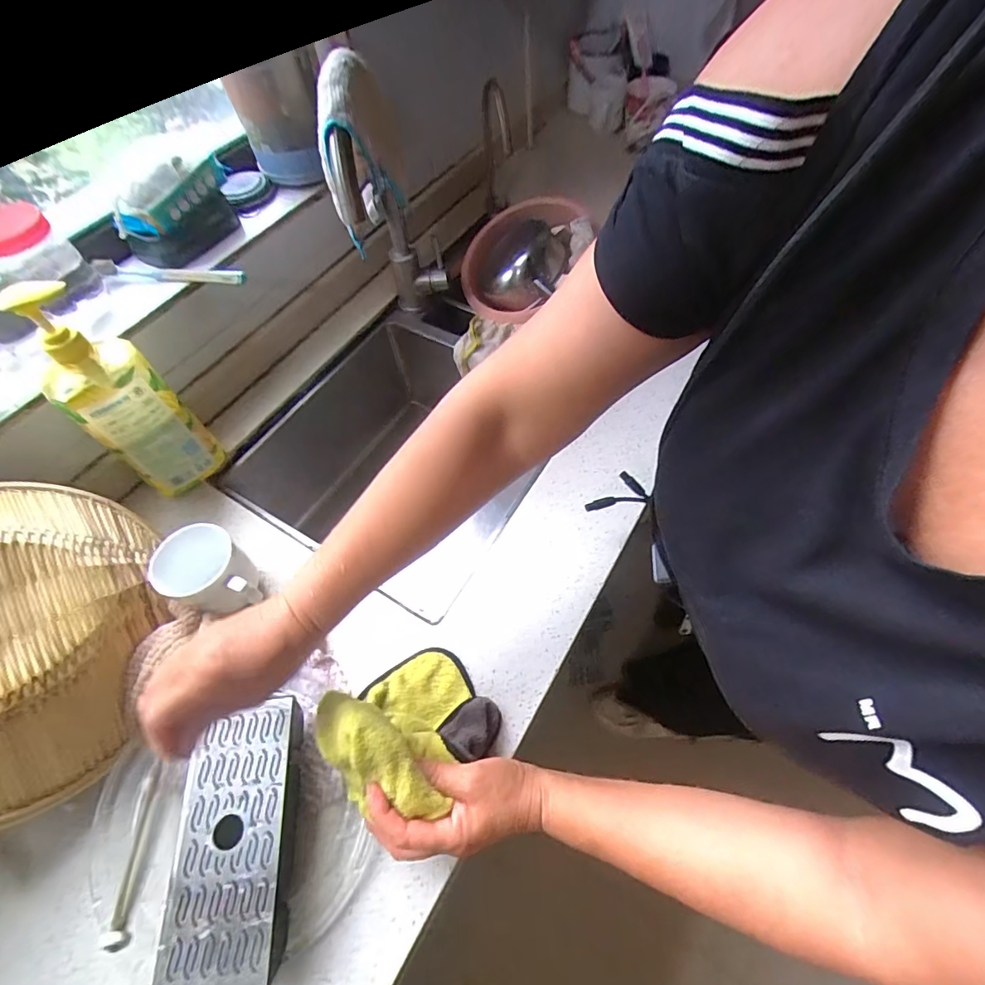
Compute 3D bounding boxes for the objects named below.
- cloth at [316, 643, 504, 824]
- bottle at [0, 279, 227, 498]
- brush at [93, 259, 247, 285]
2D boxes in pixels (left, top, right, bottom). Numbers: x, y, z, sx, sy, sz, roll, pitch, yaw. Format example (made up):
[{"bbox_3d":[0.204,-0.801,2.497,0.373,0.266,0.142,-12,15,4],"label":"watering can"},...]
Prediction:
[{"bbox_3d":[-0.069,0.193,0.417,0.119,0.117,0.125,-35,62,-17],"label":"cloth"},{"bbox_3d":[-0.410,-0.104,0.539,0.063,0.259,0.096,28,64,20],"label":"bottle"},{"bbox_3d":[-0.400,-0.271,0.604,0.192,0.027,0.019,5,59,7],"label":"brush"}]

